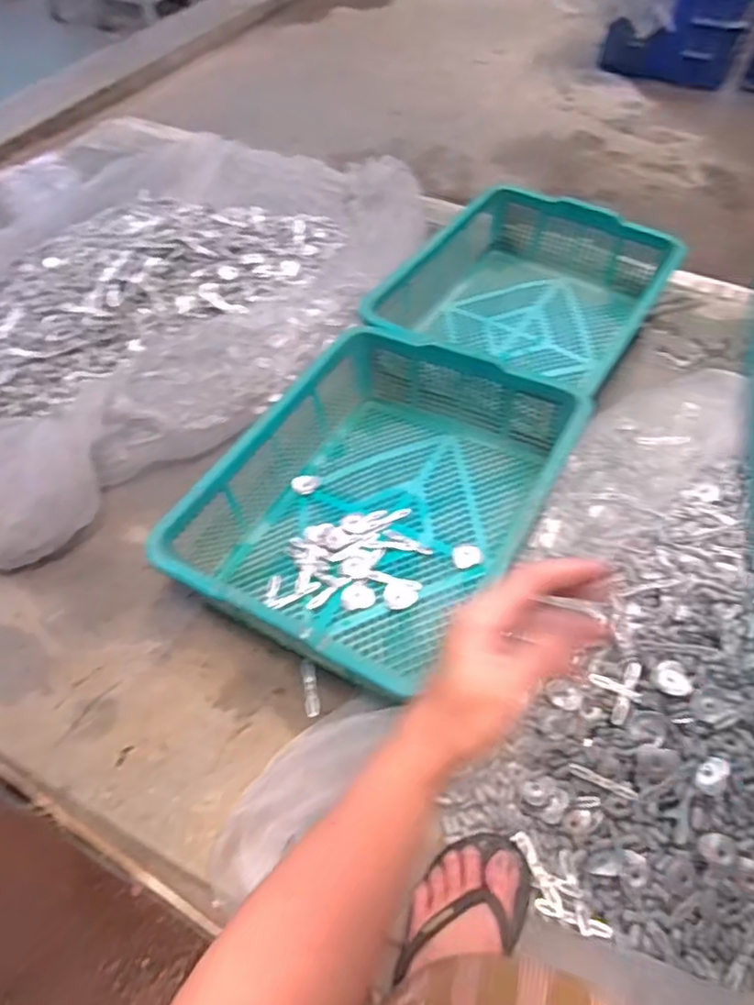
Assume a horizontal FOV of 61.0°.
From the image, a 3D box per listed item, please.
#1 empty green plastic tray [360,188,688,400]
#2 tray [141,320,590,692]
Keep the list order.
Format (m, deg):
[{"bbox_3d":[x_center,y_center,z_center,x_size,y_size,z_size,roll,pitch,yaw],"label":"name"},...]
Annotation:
[{"bbox_3d":[0.248,-0.336,1.082,0.384,0.131,0.481,28,59,19],"label":"empty green plastic tray"},{"bbox_3d":[0.009,-0.015,0.825,0.362,0.133,0.486,27,58,19],"label":"tray"}]

